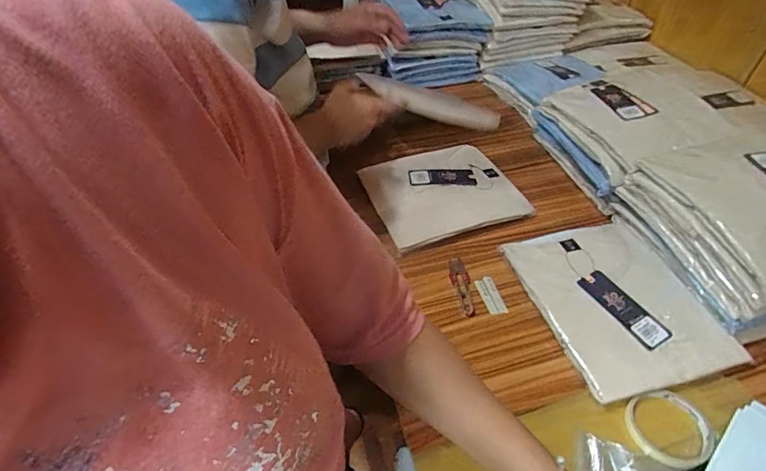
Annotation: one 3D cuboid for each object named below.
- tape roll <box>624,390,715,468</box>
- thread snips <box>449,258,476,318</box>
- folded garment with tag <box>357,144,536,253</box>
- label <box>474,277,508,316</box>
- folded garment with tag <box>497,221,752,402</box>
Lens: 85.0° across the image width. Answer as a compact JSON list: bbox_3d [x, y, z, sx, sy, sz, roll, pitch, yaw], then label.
[{"bbox_3d":[0.318,0.211,0.460,0.094,0.012,0.076,-12,46,-10],"label":"tape roll"},{"bbox_3d":[0.115,0.072,0.614,0.027,0.005,0.109,-2,45,-1],"label":"thread snips"},{"bbox_3d":[0.106,-0.079,0.744,0.246,0.032,0.207,-18,47,-15],"label":"folded garment with tag"},{"bbox_3d":[0.155,0.086,0.603,0.026,0.004,0.064,-11,46,-10],"label":"label"},{"bbox_3d":[0.317,0.084,0.580,0.210,0.027,0.255,-11,46,-9],"label":"folded garment with tag"}]

